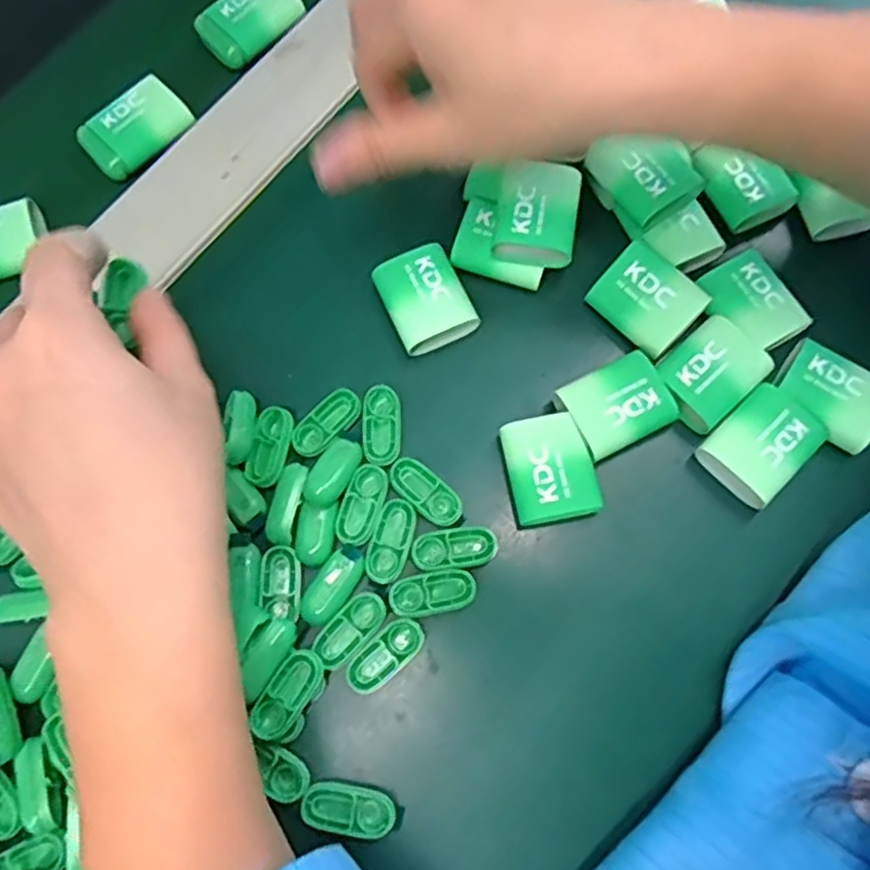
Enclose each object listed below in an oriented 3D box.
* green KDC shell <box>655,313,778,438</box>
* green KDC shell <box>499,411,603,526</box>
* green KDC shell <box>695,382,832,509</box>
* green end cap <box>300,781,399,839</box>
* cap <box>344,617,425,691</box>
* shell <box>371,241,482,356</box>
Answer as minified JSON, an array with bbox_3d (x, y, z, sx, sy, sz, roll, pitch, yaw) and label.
[{"bbox_3d":[0.116,-0.027,0.295,0.046,0.009,0.036,-40,73,-15],"label":"green KDC shell"},{"bbox_3d":[0.047,0.014,0.286,0.034,0.012,0.043,-12,68,-4],"label":"green KDC shell"},{"bbox_3d":[0.134,0.006,0.291,0.046,0.021,0.034,-41,73,-15],"label":"green KDC shell"},{"bbox_3d":[-0.032,0.139,0.258,0.034,0.009,0.016,9,68,4],"label":"green end cap"},{"bbox_3d":[-0.019,0.086,0.273,0.033,0.007,0.016,-38,72,-14],"label":"cap"},{"bbox_3d":[-0.004,-0.060,0.310,0.035,0.016,0.042,-22,69,-8],"label":"shell"}]

